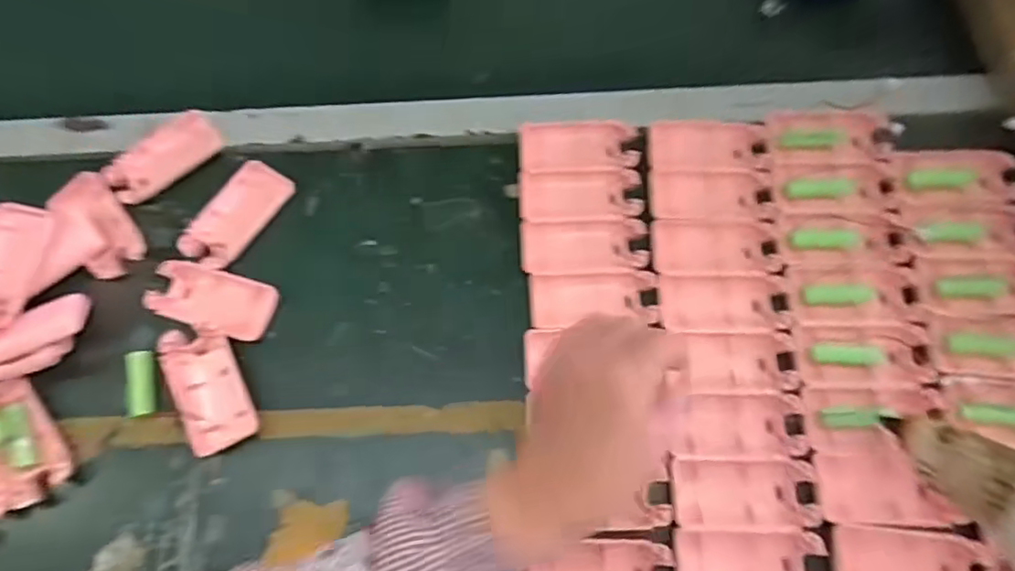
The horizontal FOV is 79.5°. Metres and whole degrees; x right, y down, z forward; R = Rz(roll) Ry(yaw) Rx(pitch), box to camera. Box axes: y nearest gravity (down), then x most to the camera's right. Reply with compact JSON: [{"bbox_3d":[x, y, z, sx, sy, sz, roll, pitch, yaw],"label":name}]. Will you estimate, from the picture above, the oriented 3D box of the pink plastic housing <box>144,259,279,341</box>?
[{"bbox_3d":[-0.230,0.011,0.470,0.097,0.013,0.051,13,68,7],"label":"pink plastic housing"}]

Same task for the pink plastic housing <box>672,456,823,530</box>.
[{"bbox_3d":[0.156,0.137,0.403,0.092,0.009,0.044,0,67,2],"label":"pink plastic housing"}]

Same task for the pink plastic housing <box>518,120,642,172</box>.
[{"bbox_3d":[0.059,-0.115,0.502,0.096,0.012,0.045,-4,67,0],"label":"pink plastic housing"}]

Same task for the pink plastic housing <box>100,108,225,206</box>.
[{"bbox_3d":[-0.291,-0.110,0.517,0.093,0.015,0.049,-40,71,-14],"label":"pink plastic housing"}]

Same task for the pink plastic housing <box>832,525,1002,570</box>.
[{"bbox_3d":[0.257,0.181,0.390,0.096,0.025,0.042,4,67,3],"label":"pink plastic housing"}]

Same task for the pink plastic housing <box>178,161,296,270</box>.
[{"bbox_3d":[-0.217,-0.059,0.491,0.047,0.012,0.095,27,70,12],"label":"pink plastic housing"}]

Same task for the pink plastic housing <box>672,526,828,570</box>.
[{"bbox_3d":[0.154,0.180,0.390,0.093,0.014,0.045,0,67,2],"label":"pink plastic housing"}]

